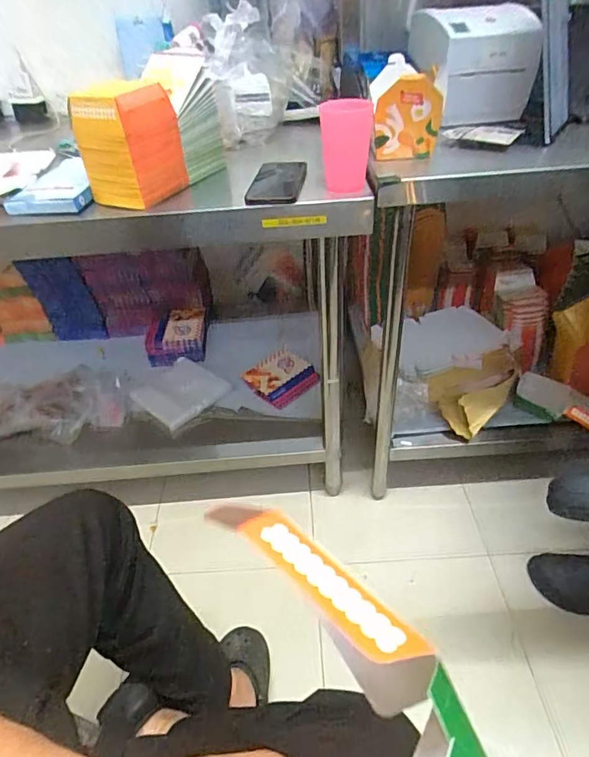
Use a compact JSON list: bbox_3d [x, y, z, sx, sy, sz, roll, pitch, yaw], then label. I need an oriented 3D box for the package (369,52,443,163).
[{"bbox_3d":[0.172,-0.400,0.733,0.090,0.115,0.031,-3,51,3],"label":"package"}]

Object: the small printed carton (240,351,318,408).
[{"bbox_3d":[-0.035,-0.013,1.333,0.180,0.032,0.162,-35,48,-30],"label":"small printed carton"}]

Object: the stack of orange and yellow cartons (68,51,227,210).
[{"bbox_3d":[-0.229,-0.399,0.768,0.123,0.168,0.239,21,46,27],"label":"stack of orange and yellow cartons"}]

